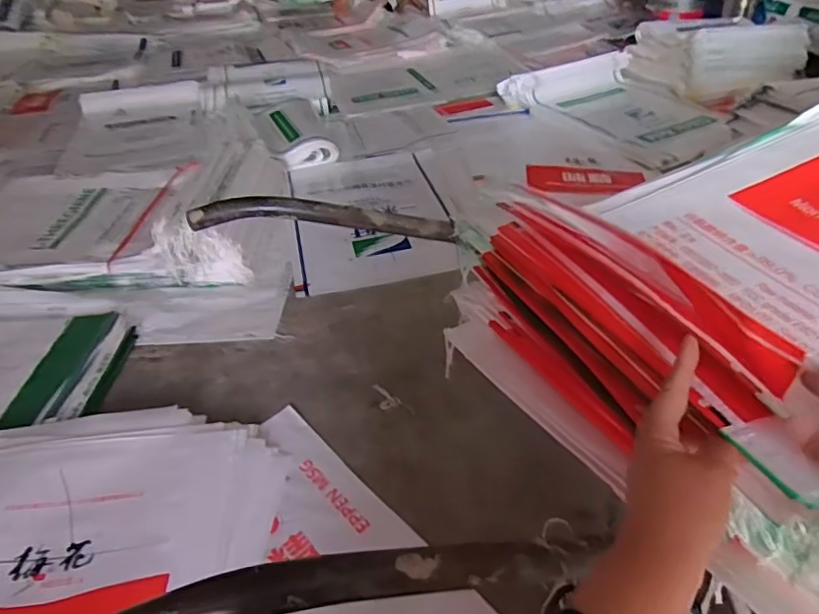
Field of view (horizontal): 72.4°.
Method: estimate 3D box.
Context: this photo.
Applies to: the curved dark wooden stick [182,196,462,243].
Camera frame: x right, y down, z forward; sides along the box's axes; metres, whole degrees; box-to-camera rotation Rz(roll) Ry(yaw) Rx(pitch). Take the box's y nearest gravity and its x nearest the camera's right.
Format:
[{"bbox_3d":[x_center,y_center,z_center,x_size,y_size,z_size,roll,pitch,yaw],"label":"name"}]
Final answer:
[{"bbox_3d":[-0.125,-0.126,0.829,0.384,0.078,0.042,-3,39,1],"label":"curved dark wooden stick"}]

